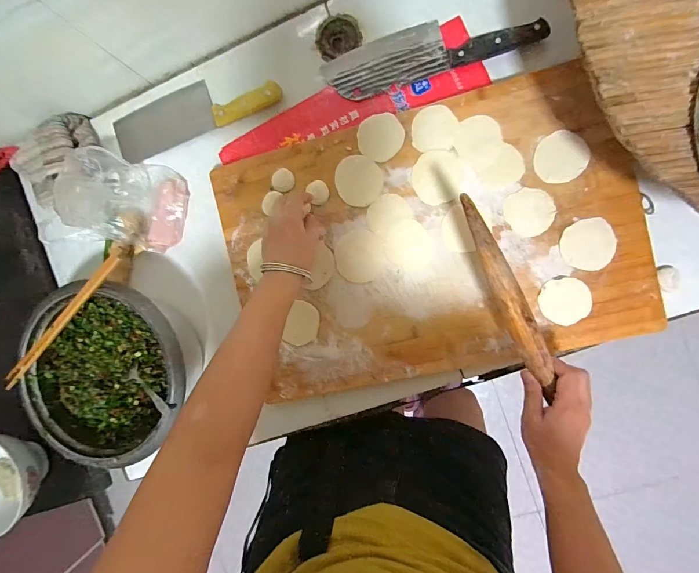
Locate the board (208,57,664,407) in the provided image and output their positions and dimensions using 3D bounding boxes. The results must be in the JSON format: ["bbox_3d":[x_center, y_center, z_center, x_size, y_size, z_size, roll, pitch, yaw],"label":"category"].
[{"bbox_3d":[0.100,-0.058,0.485,0.543,0.023,0.365,-13,88,9],"label":"board"}]

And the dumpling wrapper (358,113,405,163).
[{"bbox_3d":[0.043,-0.209,0.487,0.062,0.004,0.062,1,99,6],"label":"dumpling wrapper"}]

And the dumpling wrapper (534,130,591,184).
[{"bbox_3d":[0.279,-0.171,0.460,0.064,0.004,0.064,-12,91,9],"label":"dumpling wrapper"}]

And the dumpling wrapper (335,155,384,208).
[{"bbox_3d":[0.014,-0.149,0.496,0.066,0.004,0.069,4,93,4],"label":"dumpling wrapper"}]

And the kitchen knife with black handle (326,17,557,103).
[{"bbox_3d":[0.110,-0.335,0.492,0.296,0.019,0.080,-12,91,9],"label":"kitchen knife with black handle"}]

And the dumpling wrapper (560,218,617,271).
[{"bbox_3d":[0.314,-0.056,0.459,0.063,0.004,0.066,6,94,8],"label":"dumpling wrapper"}]

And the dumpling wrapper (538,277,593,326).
[{"bbox_3d":[0.288,0.021,0.466,0.062,0.004,0.061,-2,96,14],"label":"dumpling wrapper"}]

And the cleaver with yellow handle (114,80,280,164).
[{"bbox_3d":[-0.246,-0.274,0.549,0.282,0.030,0.078,-17,90,9],"label":"cleaver with yellow handle"}]

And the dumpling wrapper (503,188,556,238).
[{"bbox_3d":[0.240,-0.099,0.465,0.058,0.004,0.063,0,93,9],"label":"dumpling wrapper"}]

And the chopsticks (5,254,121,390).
[{"bbox_3d":[-0.395,0.049,0.475,0.245,0.014,0.020,-44,86,8],"label":"chopsticks"}]

